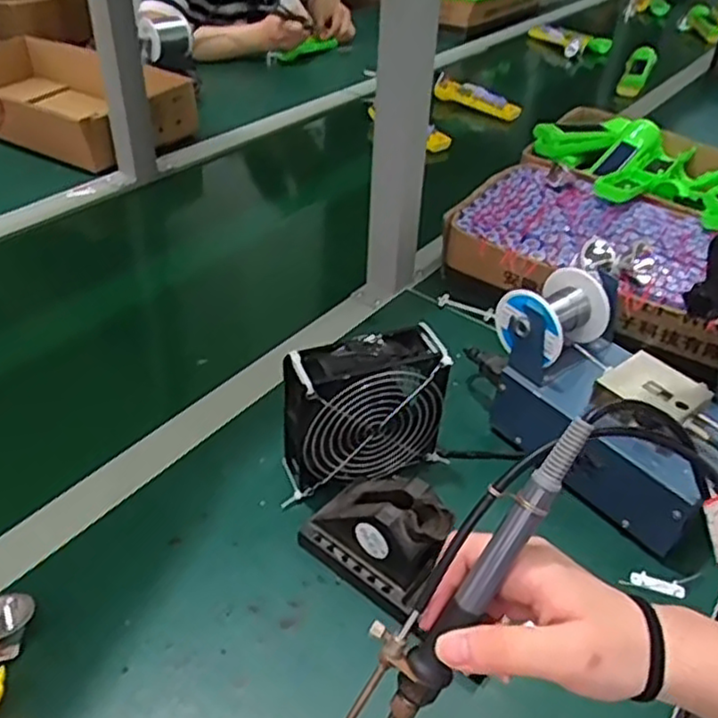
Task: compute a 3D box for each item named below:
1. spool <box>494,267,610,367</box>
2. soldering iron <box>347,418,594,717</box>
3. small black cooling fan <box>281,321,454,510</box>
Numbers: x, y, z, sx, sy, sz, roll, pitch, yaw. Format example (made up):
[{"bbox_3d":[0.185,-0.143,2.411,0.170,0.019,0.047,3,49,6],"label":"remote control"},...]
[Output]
[{"bbox_3d":[0.158,-0.033,0.581,0.079,0.068,0.067,-29,49,-34],"label":"spool"},{"bbox_3d":[0.044,0.111,0.318,0.031,0.199,0.034,40,14,37],"label":"soldering iron"},{"bbox_3d":[0.003,0.040,0.545,0.117,0.119,0.053,-14,42,-21],"label":"small black cooling fan"}]

